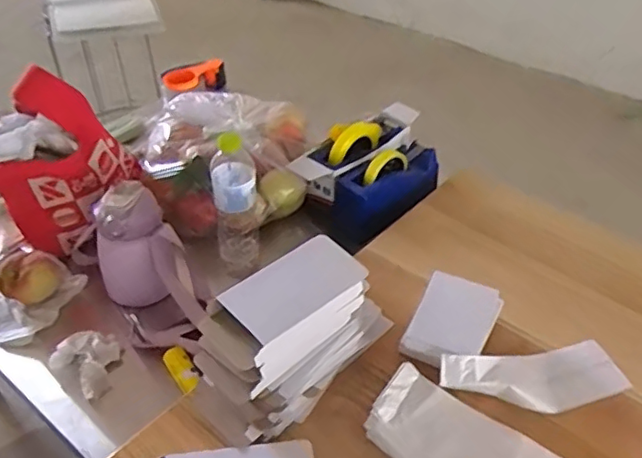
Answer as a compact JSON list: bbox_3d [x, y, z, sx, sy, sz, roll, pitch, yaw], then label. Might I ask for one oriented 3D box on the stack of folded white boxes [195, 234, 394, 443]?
[{"bbox_3d":[-0.025,0.112,0.694,0.115,0.145,0.221,29,48,30],"label":"stack of folded white boxes"}]

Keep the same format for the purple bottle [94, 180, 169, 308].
[{"bbox_3d":[-0.282,0.036,0.869,0.089,0.192,0.083,-26,47,-27],"label":"purple bottle"}]

